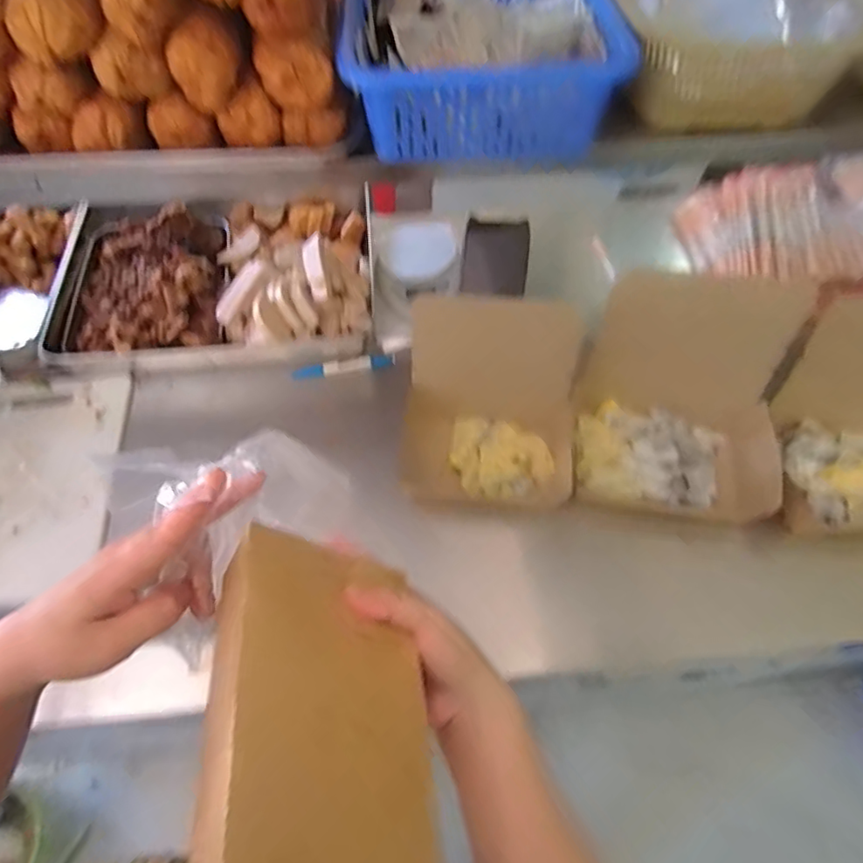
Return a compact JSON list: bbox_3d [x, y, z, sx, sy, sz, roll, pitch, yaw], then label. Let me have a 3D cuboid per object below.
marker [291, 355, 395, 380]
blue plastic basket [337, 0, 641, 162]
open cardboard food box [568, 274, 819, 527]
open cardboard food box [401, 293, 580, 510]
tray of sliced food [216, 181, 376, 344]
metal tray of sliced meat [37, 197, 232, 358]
[{"bbox_3d":[-0.117,-0.088,0.761,0.133,0.022,0.015,-12,61,-4],"label":"marker"},{"bbox_3d":[0.033,-0.389,0.545,0.235,0.081,0.312,-7,60,-2],"label":"blue plastic basket"},{"bbox_3d":[0.276,-0.033,0.627,0.219,0.169,0.203,6,61,6],"label":"open cardboard food box"},{"bbox_3d":[0.065,-0.026,0.636,0.196,0.155,0.171,1,60,3],"label":"open cardboard food box"},{"bbox_3d":[-0.186,-0.231,0.781,0.200,0.076,0.270,-6,60,-1],"label":"tray of sliced food"},{"bbox_3d":[-0.391,-0.201,0.762,0.219,0.051,0.247,-8,60,-2],"label":"metal tray of sliced meat"}]

